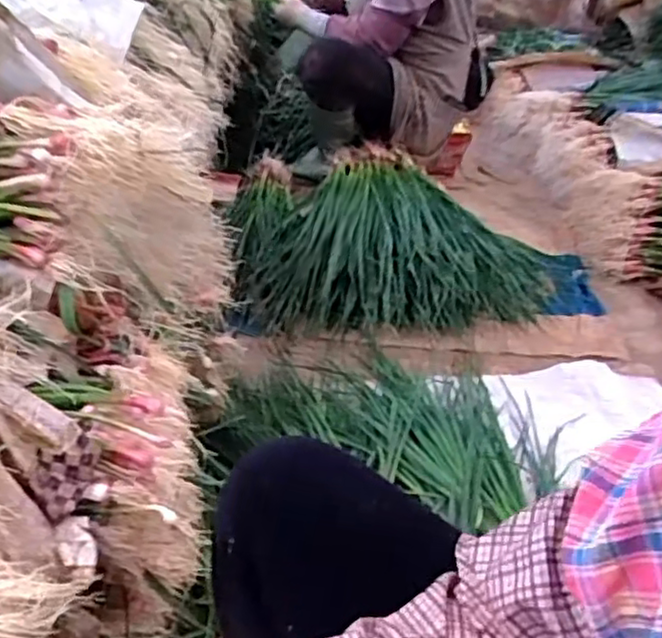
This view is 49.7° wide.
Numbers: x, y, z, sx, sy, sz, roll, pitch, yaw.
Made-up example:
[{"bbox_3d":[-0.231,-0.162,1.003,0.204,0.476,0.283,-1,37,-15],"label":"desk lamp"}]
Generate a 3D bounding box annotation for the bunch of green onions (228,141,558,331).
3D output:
[{"bbox_3d":[0.133,-0.203,1.558,0.659,0.149,0.572,-1,36,-8],"label":"bunch of green onions"}]

